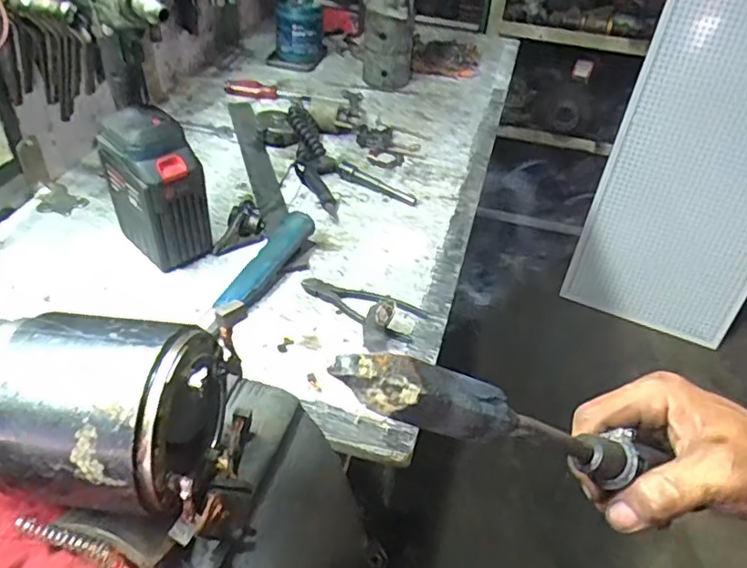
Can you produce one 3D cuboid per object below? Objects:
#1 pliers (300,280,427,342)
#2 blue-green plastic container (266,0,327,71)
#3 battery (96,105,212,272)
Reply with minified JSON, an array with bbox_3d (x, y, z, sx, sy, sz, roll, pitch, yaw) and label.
[{"bbox_3d":[-0.015,0.021,0.700,0.145,0.011,0.055,20,43,17],"label":"pliers"},{"bbox_3d":[-0.149,-0.478,1.159,0.108,0.101,0.087,3,41,-1],"label":"blue-green plastic container"},{"bbox_3d":[-0.254,-0.112,0.699,0.112,0.176,0.073,30,47,27],"label":"battery"}]

